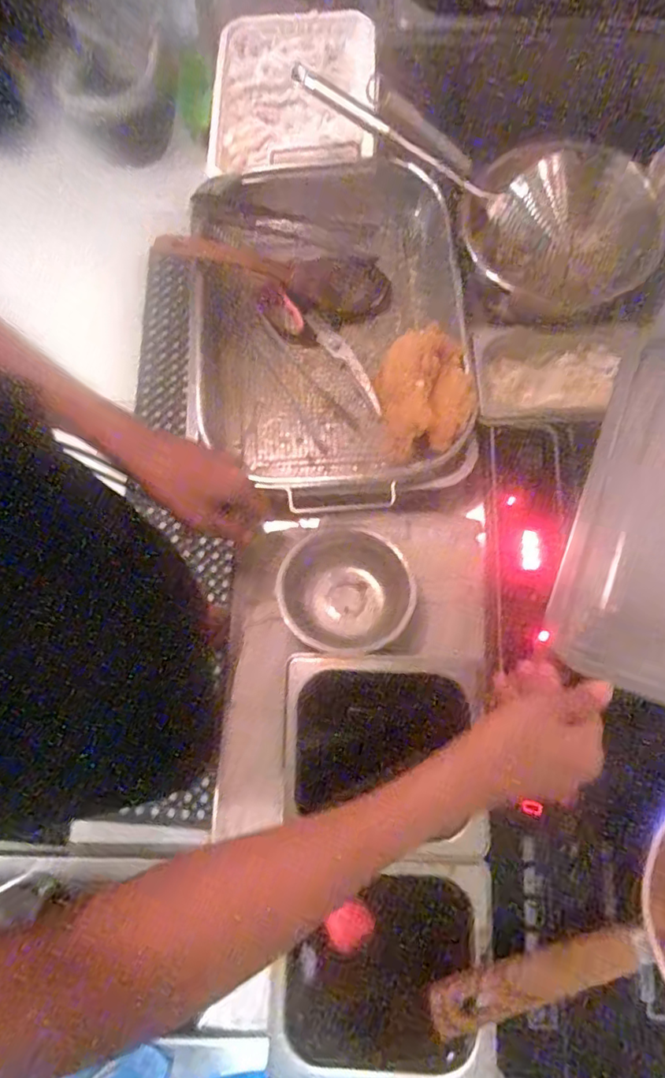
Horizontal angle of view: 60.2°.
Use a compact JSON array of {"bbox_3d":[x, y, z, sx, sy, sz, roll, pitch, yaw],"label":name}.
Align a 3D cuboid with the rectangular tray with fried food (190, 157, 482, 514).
[{"bbox_3d":[-0.007,-0.234,0.637,0.298,0.079,0.409,-2,77,1],"label":"rectangular tray with fried food"}]

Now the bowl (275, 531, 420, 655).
[{"bbox_3d":[0.017,0.053,0.585,0.129,0.033,0.122,0,77,2],"label":"bowl"}]

